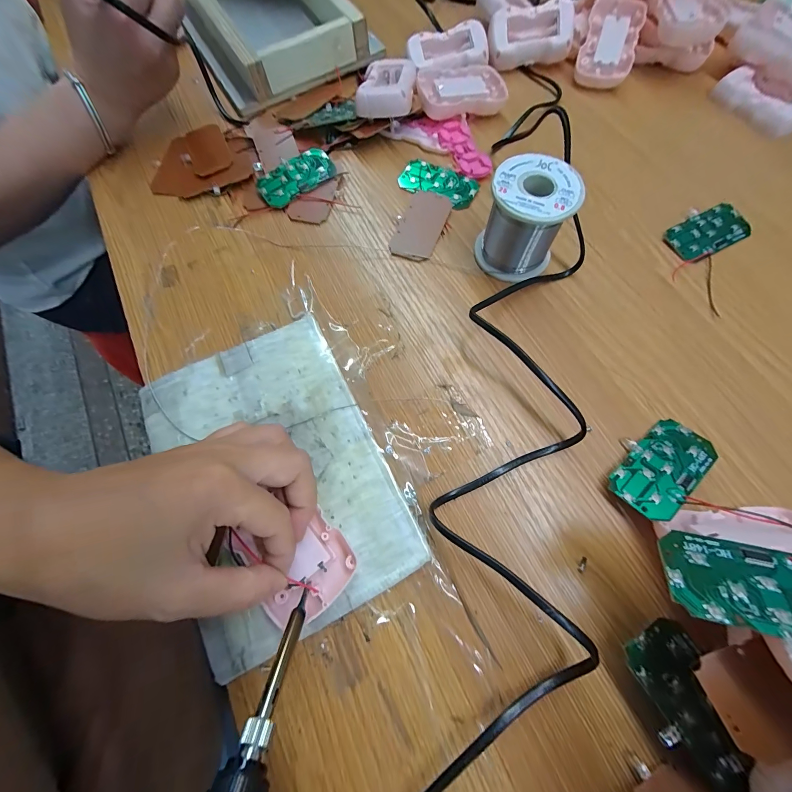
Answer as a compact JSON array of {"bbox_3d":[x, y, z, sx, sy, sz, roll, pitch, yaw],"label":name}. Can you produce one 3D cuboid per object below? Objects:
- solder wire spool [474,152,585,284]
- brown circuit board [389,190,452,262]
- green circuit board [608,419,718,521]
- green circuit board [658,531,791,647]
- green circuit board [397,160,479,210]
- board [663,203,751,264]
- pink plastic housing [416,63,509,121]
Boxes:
[{"bbox_3d":[0.099,-0.134,0.260,0.059,0.063,0.060,-1,71,2],"label":"solder wire spool"},{"bbox_3d":[0.023,-0.153,0.300,0.038,0.006,0.074,19,72,9],"label":"brown circuit board"},{"bbox_3d":[0.171,0.045,0.218,0.072,0.004,0.041,-37,58,-17],"label":"green circuit board"},{"bbox_3d":[0.156,0.081,0.140,0.072,0.004,0.037,6,45,16],"label":"green circuit board"},{"bbox_3d":[0.039,-0.200,0.317,0.073,0.010,0.039,27,74,11],"label":"green circuit board"},{"bbox_3d":[0.269,-0.140,0.291,0.072,0.009,0.037,-27,72,-7],"label":"board"},{"bbox_3d":[0.067,-0.307,0.339,0.087,0.021,0.054,-11,70,-2],"label":"pink plastic housing"}]

